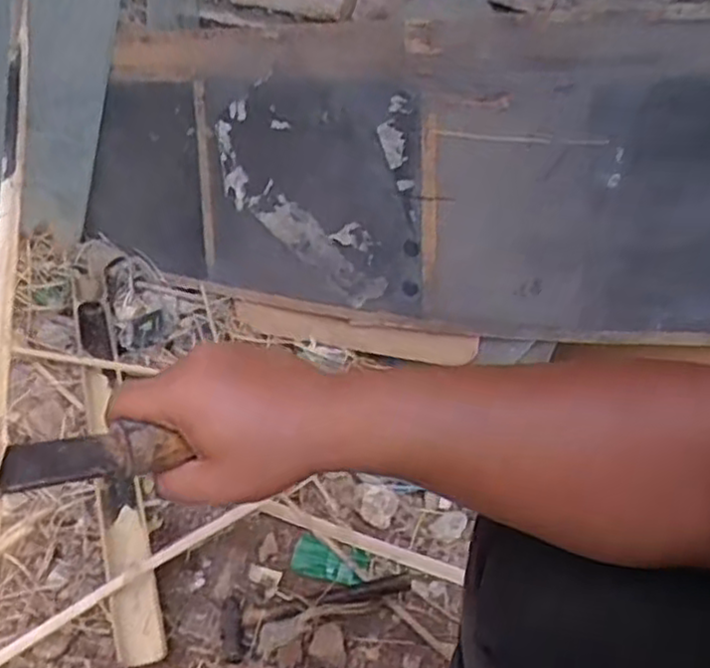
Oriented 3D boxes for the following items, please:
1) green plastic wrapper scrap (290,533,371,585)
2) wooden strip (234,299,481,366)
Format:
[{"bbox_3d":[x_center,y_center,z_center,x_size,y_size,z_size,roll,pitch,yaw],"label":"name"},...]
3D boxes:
[{"bbox_3d":[-0.031,0.293,0.947,0.096,0.016,0.055,10,40,3],"label":"green plastic wrapper scrap"},{"bbox_3d":[-0.007,0.000,1.186,0.413,0.060,0.018,9,38,21],"label":"wooden strip"}]

